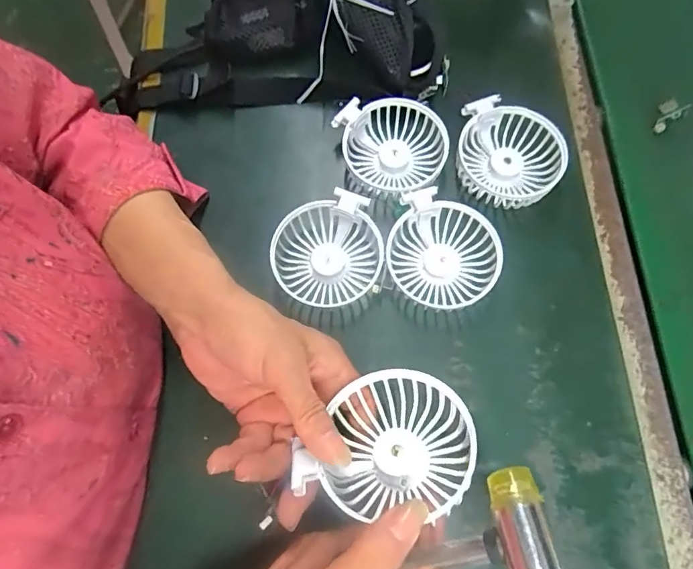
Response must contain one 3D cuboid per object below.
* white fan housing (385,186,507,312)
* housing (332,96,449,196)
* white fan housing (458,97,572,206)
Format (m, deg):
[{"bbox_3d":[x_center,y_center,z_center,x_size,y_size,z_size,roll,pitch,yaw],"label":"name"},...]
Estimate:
[{"bbox_3d":[0.079,-0.025,0.386,0.088,0.032,0.078,22,75,7],"label":"white fan housing"},{"bbox_3d":[0.041,-0.118,0.417,0.086,0.039,0.085,0,73,1],"label":"housing"},{"bbox_3d":[0.141,-0.110,0.410,0.086,0.035,0.085,0,73,1],"label":"white fan housing"}]

